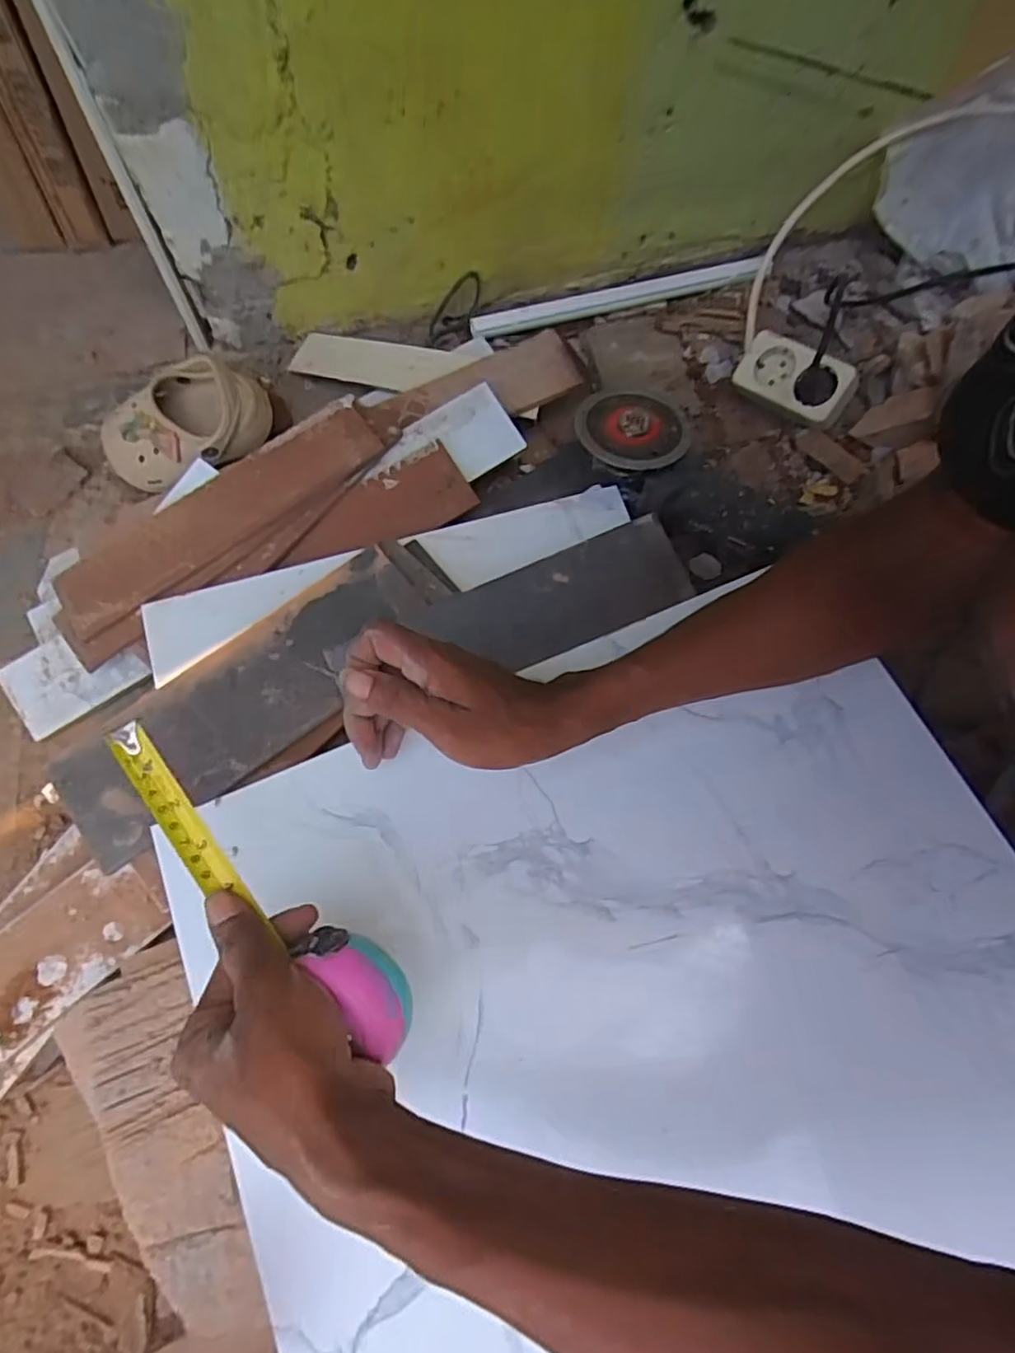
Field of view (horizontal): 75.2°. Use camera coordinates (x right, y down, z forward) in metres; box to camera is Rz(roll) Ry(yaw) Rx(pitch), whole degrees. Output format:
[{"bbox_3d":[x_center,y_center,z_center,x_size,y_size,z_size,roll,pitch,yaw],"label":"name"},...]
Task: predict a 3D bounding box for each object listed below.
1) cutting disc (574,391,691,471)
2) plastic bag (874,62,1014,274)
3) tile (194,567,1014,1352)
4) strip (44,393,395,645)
[{"bbox_3d":[0.110,-0.217,0.575,0.095,0.010,0.082,26,71,9],"label":"cutting disc"},{"bbox_3d":[0.455,-0.491,0.640,0.170,0.158,0.053,15,69,7],"label":"plastic bag"},{"bbox_3d":[0.096,0.211,0.378,0.489,0.016,0.484,-23,71,-7],"label":"tile"},{"bbox_3d":[-0.249,-0.144,0.569,0.295,0.014,0.079,-36,75,-7],"label":"strip"}]

